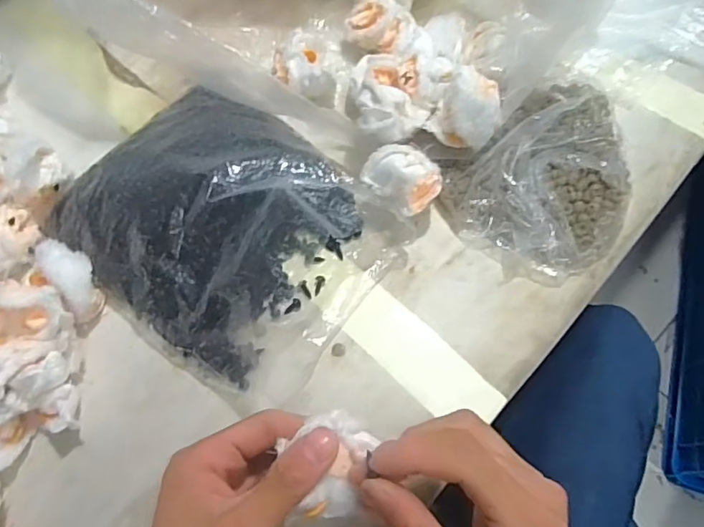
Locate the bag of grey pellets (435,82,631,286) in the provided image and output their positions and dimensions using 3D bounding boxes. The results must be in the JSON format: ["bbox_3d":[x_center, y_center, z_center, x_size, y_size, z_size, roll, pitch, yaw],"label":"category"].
[{"bbox_3d":[0.157,-0.067,0.409,0.163,0.036,0.133,-34,71,-11],"label":"bag of grey pellets"}]

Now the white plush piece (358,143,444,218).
[{"bbox_3d":[0.040,-0.062,0.395,0.054,0.041,0.045,37,74,15],"label":"white plush piece"}]

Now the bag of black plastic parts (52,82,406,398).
[{"bbox_3d":[-0.096,-0.036,0.383,0.234,0.066,0.187,32,72,13],"label":"bag of black plastic parts"}]

